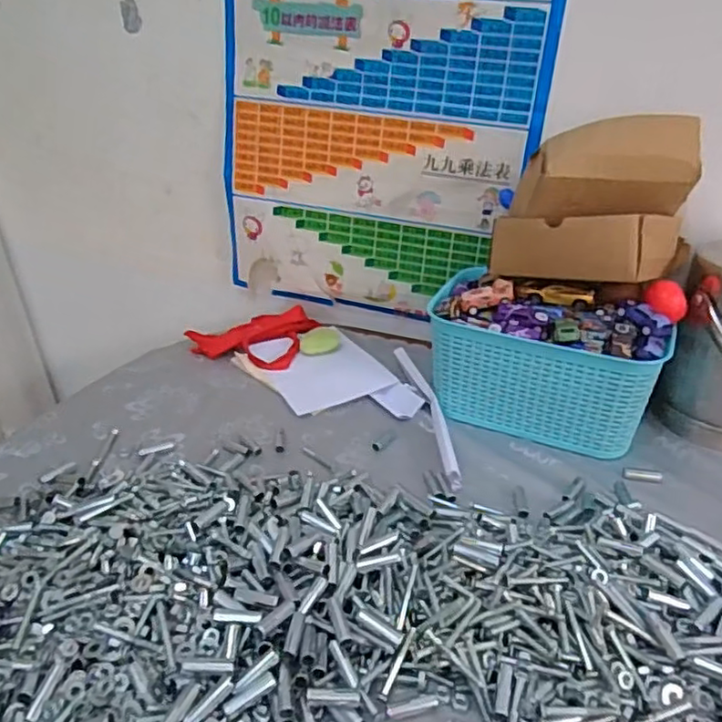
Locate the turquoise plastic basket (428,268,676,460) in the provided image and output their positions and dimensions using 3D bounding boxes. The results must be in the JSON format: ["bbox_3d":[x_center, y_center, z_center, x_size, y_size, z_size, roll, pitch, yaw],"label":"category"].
[{"bbox_3d":[0.225,0.000,0.801,0.265,0.138,0.164,12,31,18],"label":"turquoise plastic basket"}]

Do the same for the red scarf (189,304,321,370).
[{"bbox_3d":[-0.158,-0.047,0.992,0.167,0.018,0.175,11,30,17],"label":"red scarf"}]

